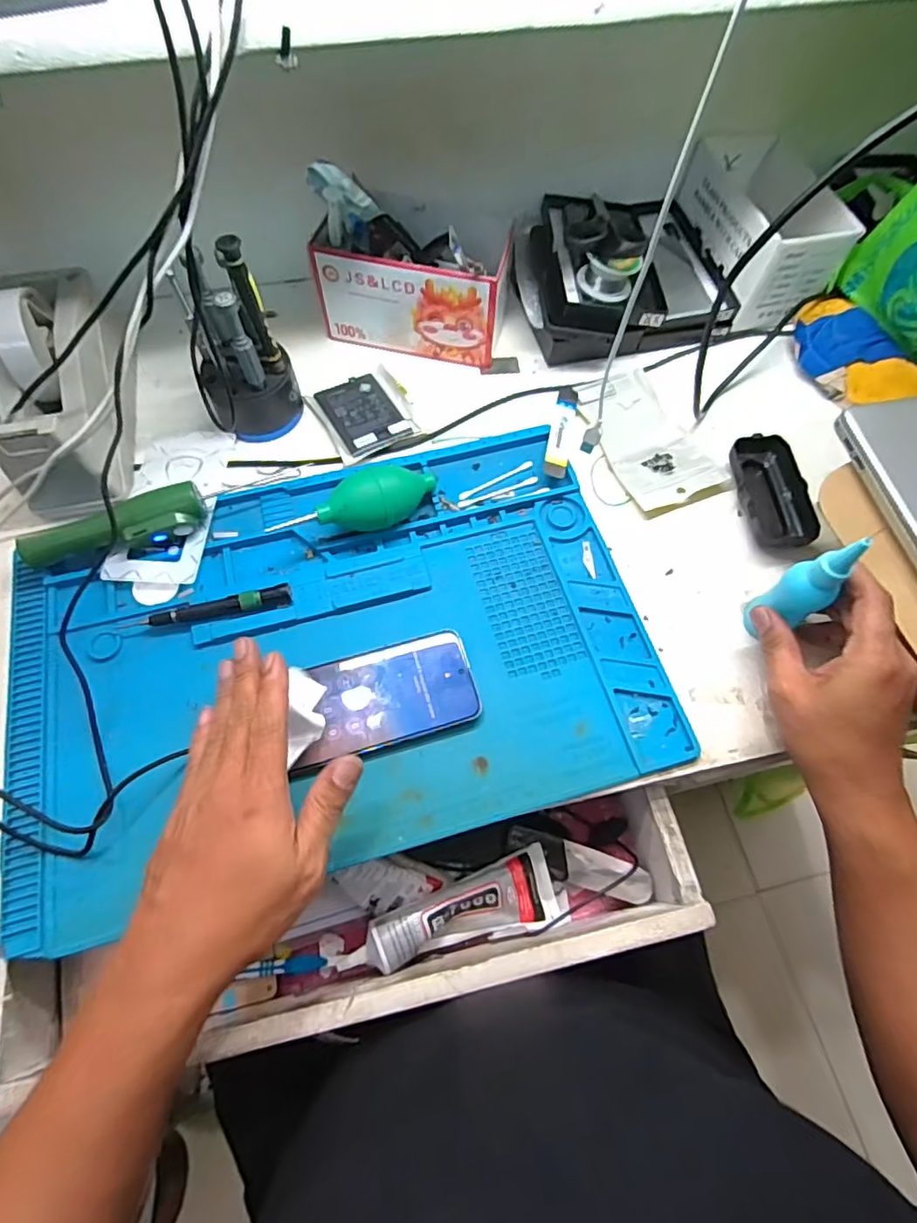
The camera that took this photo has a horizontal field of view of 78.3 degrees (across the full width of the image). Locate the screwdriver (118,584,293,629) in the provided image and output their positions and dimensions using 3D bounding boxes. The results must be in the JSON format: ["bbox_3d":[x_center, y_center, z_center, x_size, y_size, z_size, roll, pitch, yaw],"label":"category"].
[{"bbox_3d":[-0.198,-0.002,0.441,0.131,0.018,0.014,-10,66,-6],"label":"screwdriver"}]

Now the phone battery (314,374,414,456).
[{"bbox_3d":[-0.092,-0.191,0.540,0.064,0.005,0.089,-27,69,-13],"label":"phone battery"}]

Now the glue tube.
[{"bbox_3d":[-0.002,0.234,0.423,0.164,0.029,0.051,-20,67,-10],"label":"glue tube"}]

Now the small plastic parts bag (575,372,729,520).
[{"bbox_3d":[0.176,-0.166,0.533,0.090,0.007,0.157,-20,67,-10],"label":"small plastic parts bag"}]

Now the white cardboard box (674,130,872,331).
[{"bbox_3d":[0.314,-0.413,0.590,0.108,0.077,0.206,-10,66,-6],"label":"white cardboard box"}]

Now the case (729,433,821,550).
[{"bbox_3d":[0.276,-0.108,0.502,0.053,0.025,0.113,1,65,-1],"label":"case"}]

